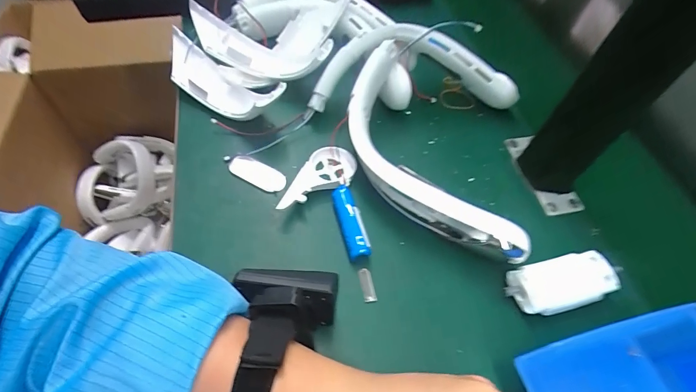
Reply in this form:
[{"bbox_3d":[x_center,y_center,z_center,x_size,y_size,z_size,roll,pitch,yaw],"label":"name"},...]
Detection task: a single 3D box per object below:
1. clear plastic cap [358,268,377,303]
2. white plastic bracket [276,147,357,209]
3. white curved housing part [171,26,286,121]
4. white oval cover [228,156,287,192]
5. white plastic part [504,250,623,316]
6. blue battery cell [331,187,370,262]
[{"bbox_3d":[0.016,0.074,0.301,0.010,0.007,0.028,-8,57,-10],"label":"clear plastic cap"},{"bbox_3d":[-0.029,-0.014,0.351,0.049,0.021,0.099,31,47,15],"label":"white plastic bracket"},{"bbox_3d":[-0.154,-0.131,0.409,0.195,0.055,0.054,36,61,18],"label":"white curved housing part"},{"bbox_3d":[-0.090,-0.023,0.358,0.057,0.017,0.020,24,57,11],"label":"white oval cover"},{"bbox_3d":[0.180,0.076,0.310,0.096,0.021,0.041,-11,58,-12],"label":"white plastic part"},{"bbox_3d":[0.004,0.024,0.324,0.021,0.024,0.070,-11,58,-12],"label":"blue battery cell"}]

